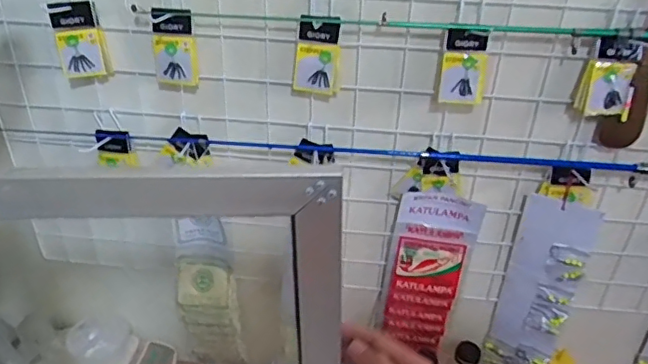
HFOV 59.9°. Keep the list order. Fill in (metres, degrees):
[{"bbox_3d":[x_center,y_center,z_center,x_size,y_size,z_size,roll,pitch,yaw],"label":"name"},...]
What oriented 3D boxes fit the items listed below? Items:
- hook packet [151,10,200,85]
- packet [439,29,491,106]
[{"bbox_3d":[-0.189,-0.170,0.710,0.055,0.094,0.020,0,26,-4],"label":"hook packet"},{"bbox_3d":[0.169,-0.137,0.676,0.052,0.096,0.031,11,34,13],"label":"packet"}]

